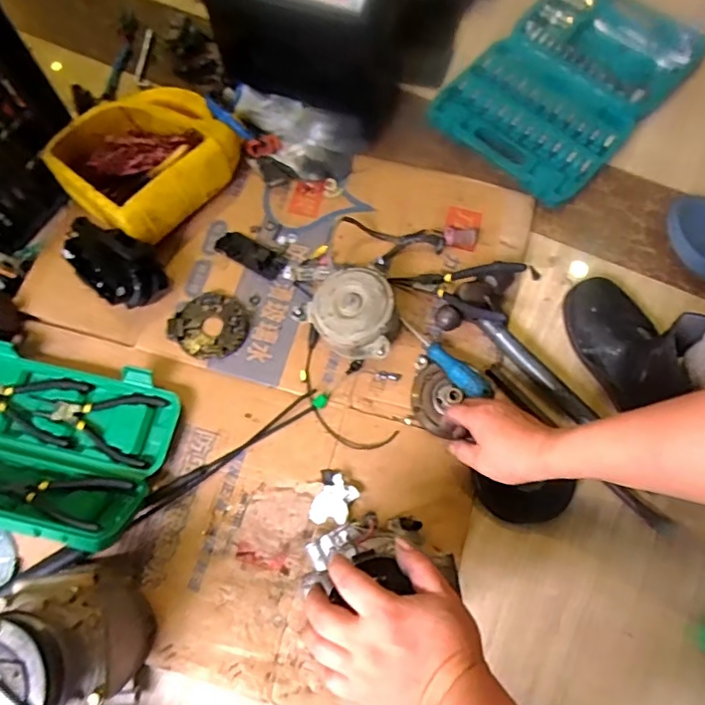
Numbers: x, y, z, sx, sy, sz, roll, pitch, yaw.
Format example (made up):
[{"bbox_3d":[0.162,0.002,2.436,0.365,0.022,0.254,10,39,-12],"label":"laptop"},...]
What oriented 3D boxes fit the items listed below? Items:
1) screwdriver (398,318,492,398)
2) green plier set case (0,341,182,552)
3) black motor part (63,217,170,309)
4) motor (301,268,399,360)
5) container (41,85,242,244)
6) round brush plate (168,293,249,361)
[{"bbox_3d":[0.111,0.004,0.683,0.028,0.021,0.145,-39,57,-10],"label":"screwdriver"},{"bbox_3d":[-0.375,0.097,0.646,0.298,0.103,0.194,11,71,5],"label":"green plier set case"},{"bbox_3d":[-0.298,-0.110,0.703,0.127,0.082,0.084,36,75,13],"label":"black motor part"},{"bbox_3d":[0.002,-0.051,0.684,0.111,0.073,0.107,0,71,1],"label":"motor"},{"bbox_3d":[-0.269,-0.256,0.743,0.174,0.096,0.212,39,76,13],"label":"container"},{"bbox_3d":[-0.182,-0.035,0.716,0.089,0.014,0.091,0,71,1],"label":"round brush plate"}]

